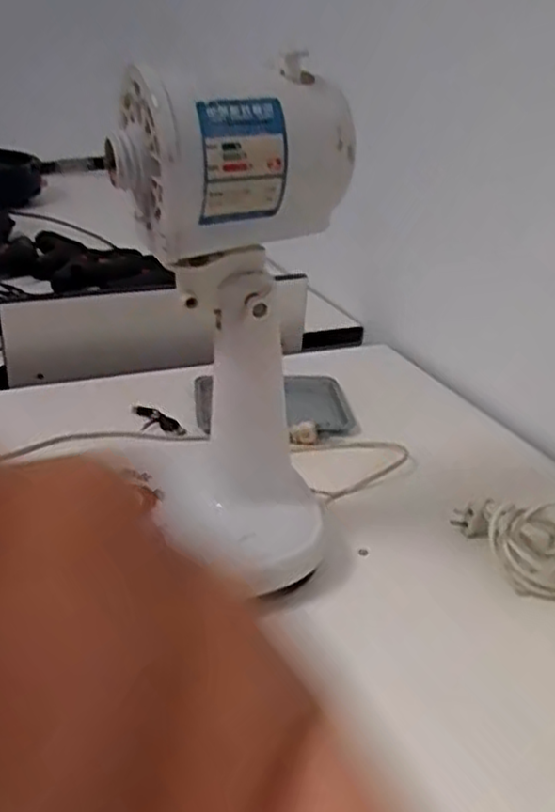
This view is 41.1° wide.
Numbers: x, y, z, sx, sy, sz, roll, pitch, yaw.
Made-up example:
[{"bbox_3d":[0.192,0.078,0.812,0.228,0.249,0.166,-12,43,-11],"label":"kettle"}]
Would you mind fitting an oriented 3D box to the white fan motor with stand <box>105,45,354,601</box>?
[{"bbox_3d":[-0.028,-0.037,0.523,0.163,0.365,0.130,-22,37,-39],"label":"white fan motor with stand"}]

